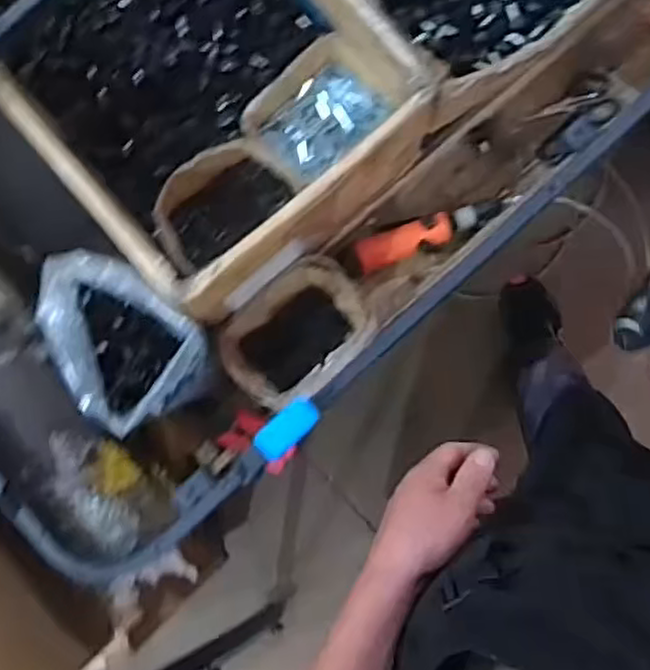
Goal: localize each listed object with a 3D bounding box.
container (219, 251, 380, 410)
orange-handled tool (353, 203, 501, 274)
[{"bbox_3d":[-0.033,-0.004,0.840,0.175,0.088,0.126,-45,84,-2],"label":"container"},{"bbox_3d":[0.127,-0.125,0.877,0.176,0.033,0.039,-19,83,1],"label":"orange-handled tool"}]

